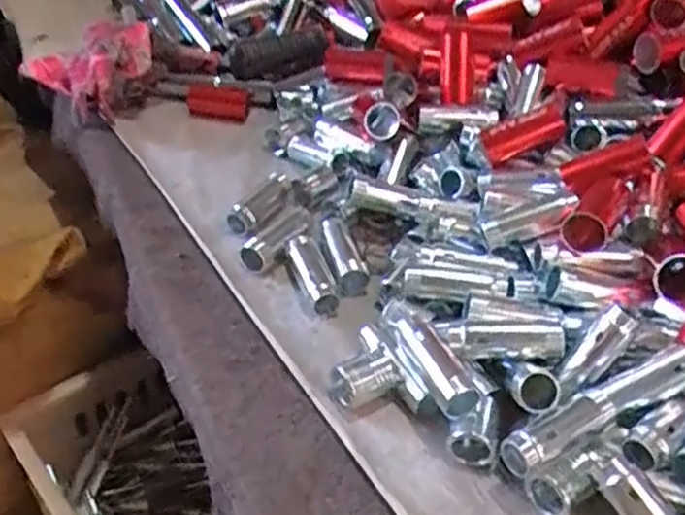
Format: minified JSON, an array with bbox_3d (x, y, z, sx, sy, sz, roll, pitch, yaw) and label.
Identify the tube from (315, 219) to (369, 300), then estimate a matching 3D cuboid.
[{"bbox_3d":[-0.001,-0.002,0.557,0.026,0.024,0.079,-9,40,-15],"label":"tube"}]

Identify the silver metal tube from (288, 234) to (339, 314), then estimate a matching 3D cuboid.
[{"bbox_3d":[-0.023,0.010,0.541,0.025,0.017,0.076,-7,39,-12],"label":"silver metal tube"}]

